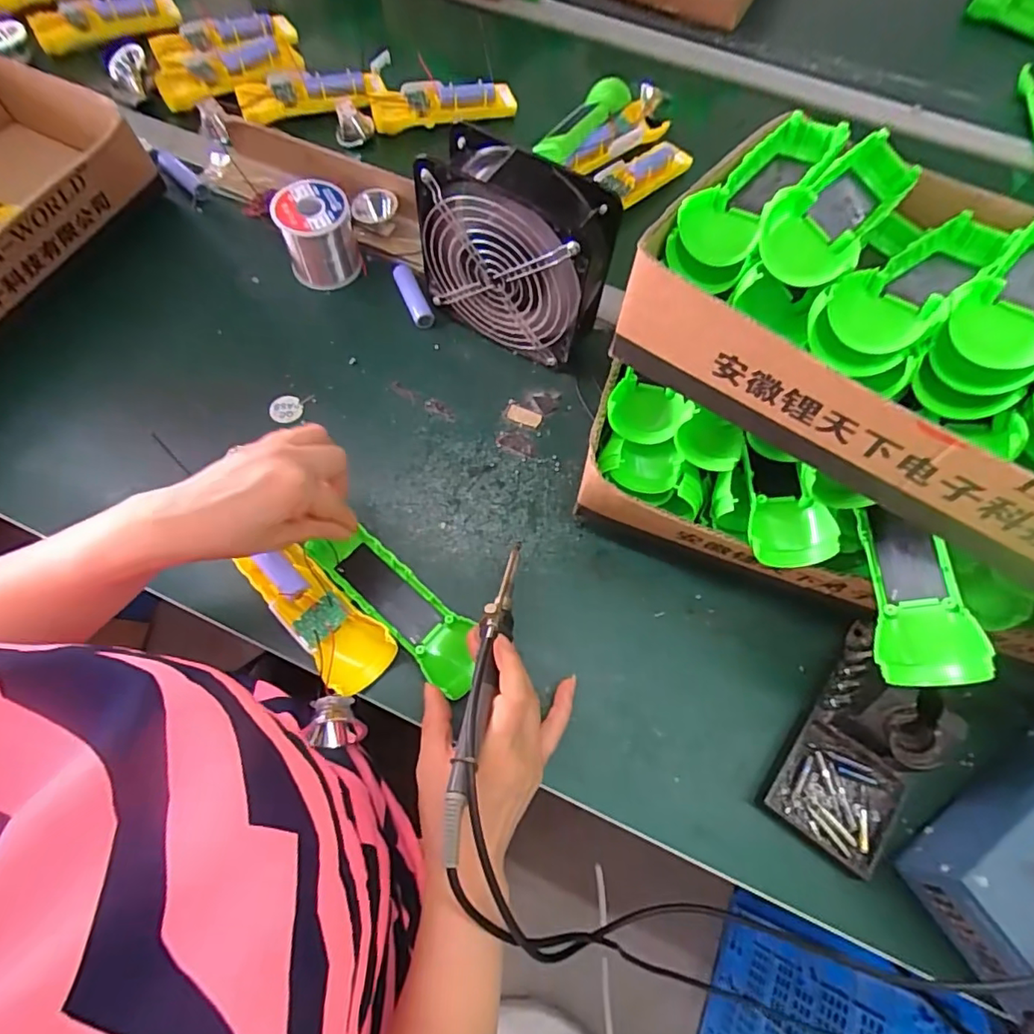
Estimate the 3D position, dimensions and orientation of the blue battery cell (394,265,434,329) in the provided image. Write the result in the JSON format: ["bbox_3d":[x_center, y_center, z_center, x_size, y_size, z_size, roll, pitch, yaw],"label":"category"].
[{"bbox_3d":[-0.101,-0.213,0.549,0.019,0.019,0.071,-23,69,-12],"label":"blue battery cell"}]

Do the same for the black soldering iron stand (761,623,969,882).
[{"bbox_3d":[0.239,0.145,0.369,0.078,0.072,0.153,35,69,12],"label":"black soldering iron stand"}]

